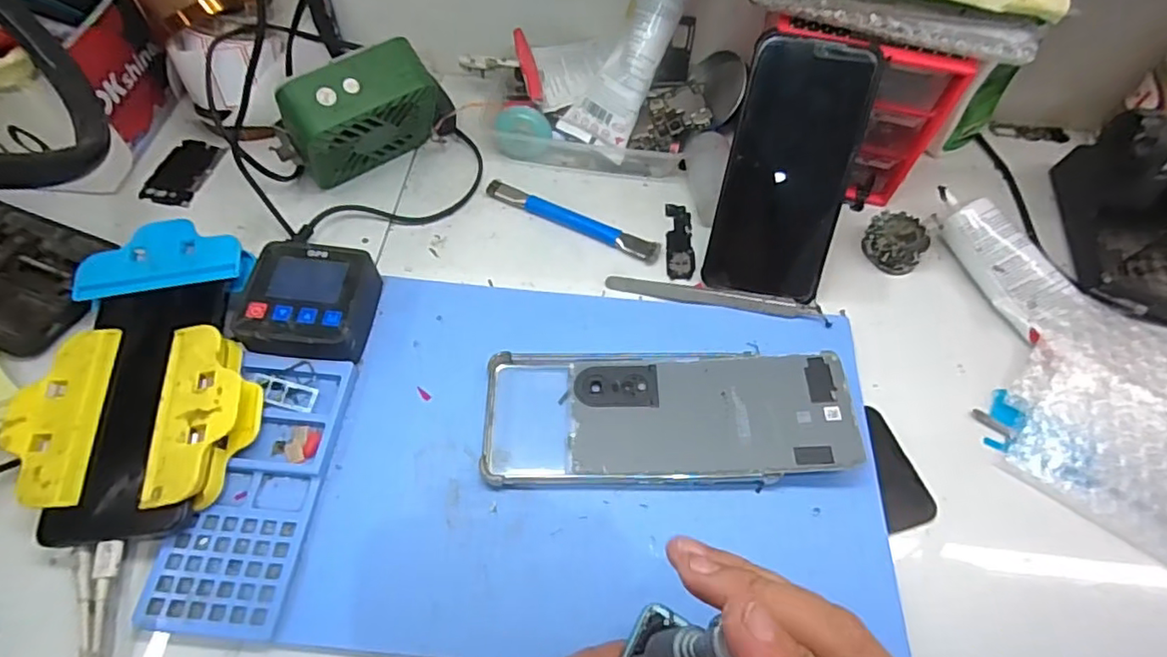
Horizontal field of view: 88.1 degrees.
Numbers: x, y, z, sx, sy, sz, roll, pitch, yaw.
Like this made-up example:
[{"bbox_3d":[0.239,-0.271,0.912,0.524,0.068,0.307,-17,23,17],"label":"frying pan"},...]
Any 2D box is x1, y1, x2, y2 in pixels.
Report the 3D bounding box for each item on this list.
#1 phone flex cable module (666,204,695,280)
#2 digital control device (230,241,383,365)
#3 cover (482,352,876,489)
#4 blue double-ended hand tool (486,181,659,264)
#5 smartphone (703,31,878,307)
[{"bbox_3d":[0.071,-0.065,0.446,0.020,0.004,0.071,4,57,-1],"label":"phone flex cable module"},{"bbox_3d":[-0.170,-0.013,0.377,0.069,0.033,0.073,7,57,1],"label":"digital control device"},{"bbox_3d":[0.049,0.050,0.353,0.208,0.009,0.080,-2,59,3],"label":"cover"},{"bbox_3d":[-0.008,-0.081,0.449,0.139,0.008,0.018,26,59,13],"label":"blue double-ended hand tool"},{"bbox_3d":[0.133,-0.101,0.394,0.077,0.160,0.005,12,16,8],"label":"smartphone"}]

